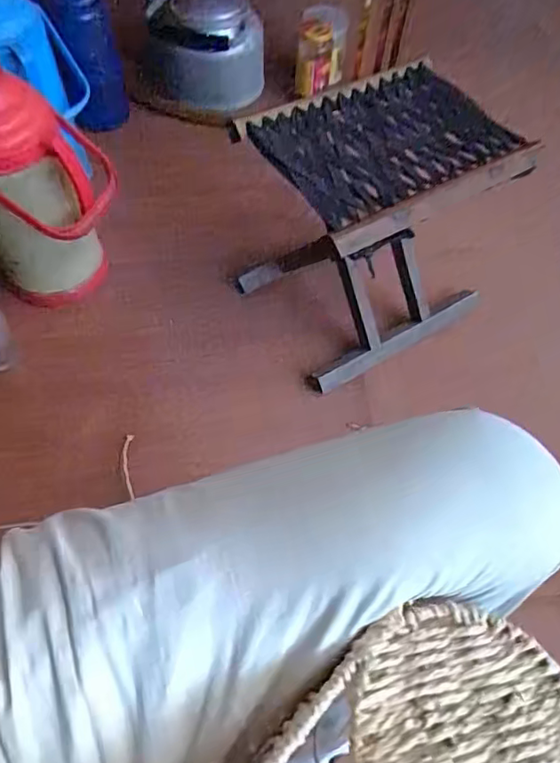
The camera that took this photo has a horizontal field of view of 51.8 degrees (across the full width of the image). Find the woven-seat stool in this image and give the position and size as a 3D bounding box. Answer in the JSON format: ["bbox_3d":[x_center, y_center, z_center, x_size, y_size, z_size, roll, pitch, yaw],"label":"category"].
[{"bbox_3d":[0.126,-0.218,0.829,0.297,0.295,0.249,-29,63,-18],"label":"woven-seat stool"}]

